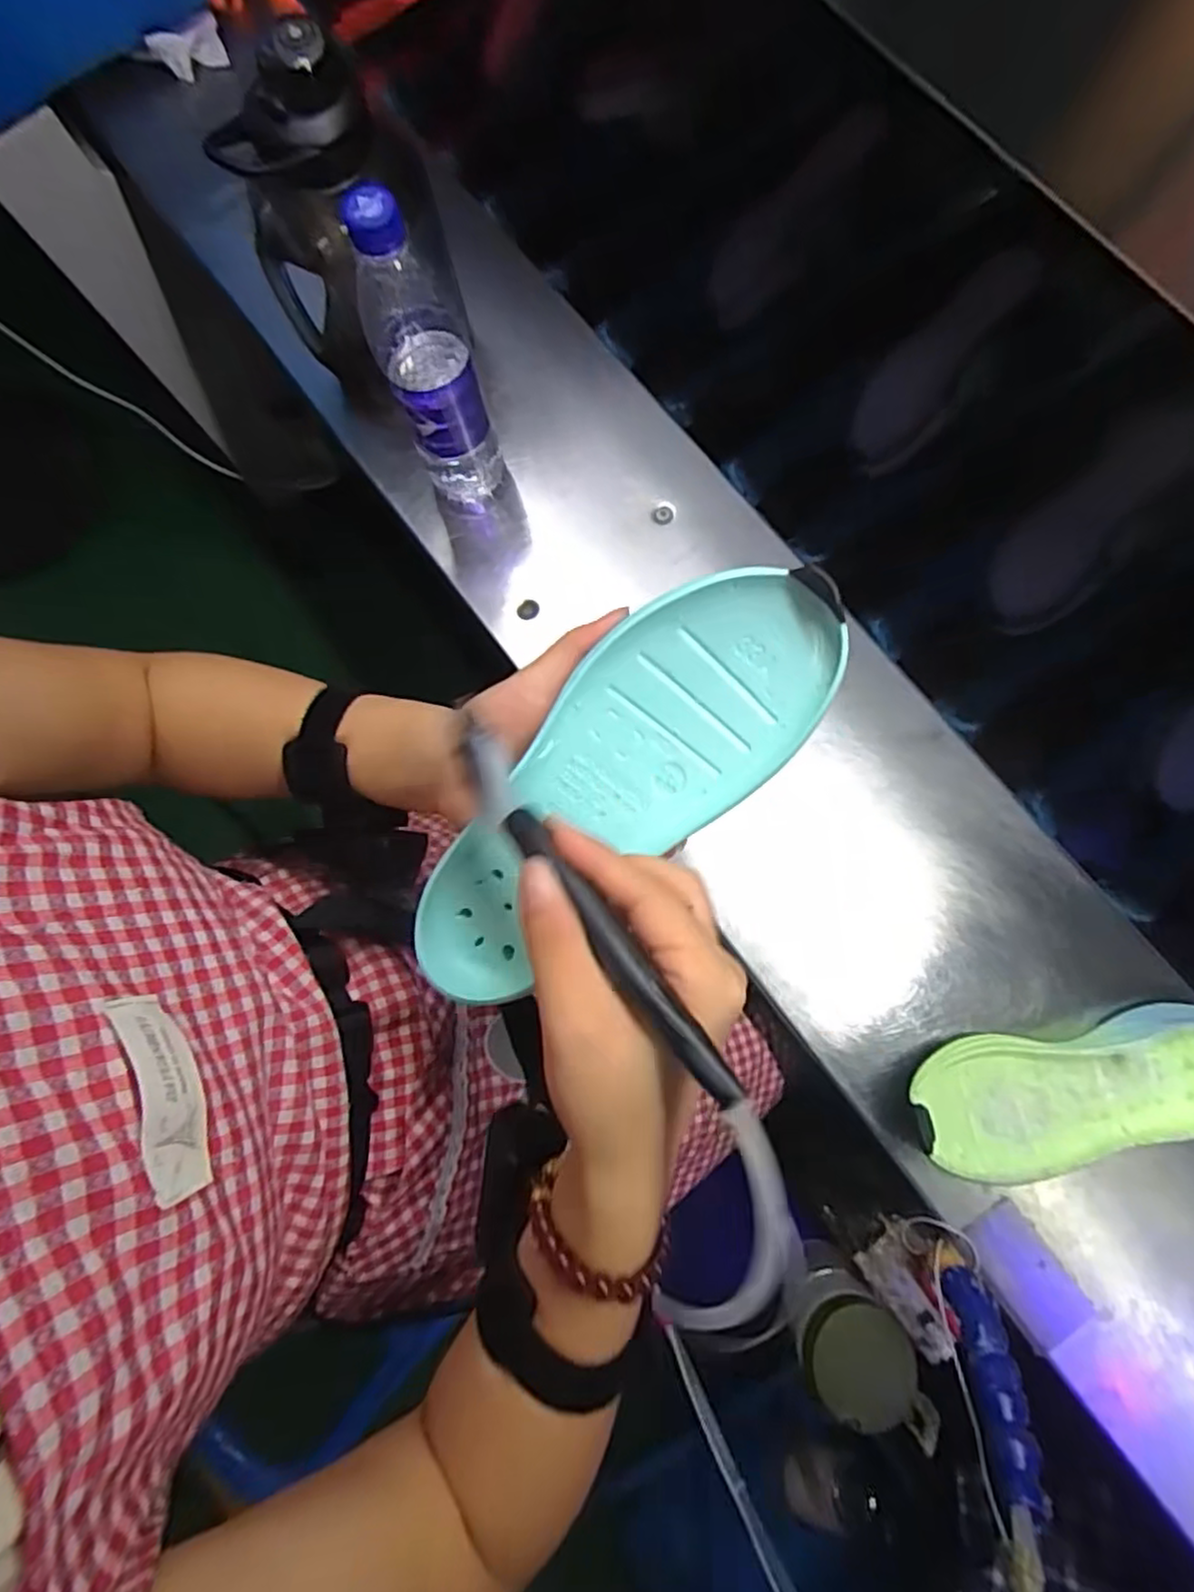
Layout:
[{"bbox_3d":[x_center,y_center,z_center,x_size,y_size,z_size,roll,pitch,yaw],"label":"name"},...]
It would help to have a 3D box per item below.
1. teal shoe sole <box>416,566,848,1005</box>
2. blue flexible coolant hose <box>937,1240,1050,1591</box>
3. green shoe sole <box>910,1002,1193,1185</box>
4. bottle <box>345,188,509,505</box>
[{"bbox_3d":[0.003,-0.005,0.300,0.223,0.029,0.078,-44,80,13],"label":"teal shoe sole"},{"bbox_3d":[0.217,0.327,0.390,0.022,0.194,0.031,26,111,7],"label":"blue flexible coolant hose"},{"bbox_3d":[0.318,0.199,0.470,0.220,0.049,0.088,-11,78,-1],"label":"green shoe sole"},{"bbox_3d":[-0.120,-0.305,0.502,0.067,0.245,0.072,-19,78,-2],"label":"bottle"}]

